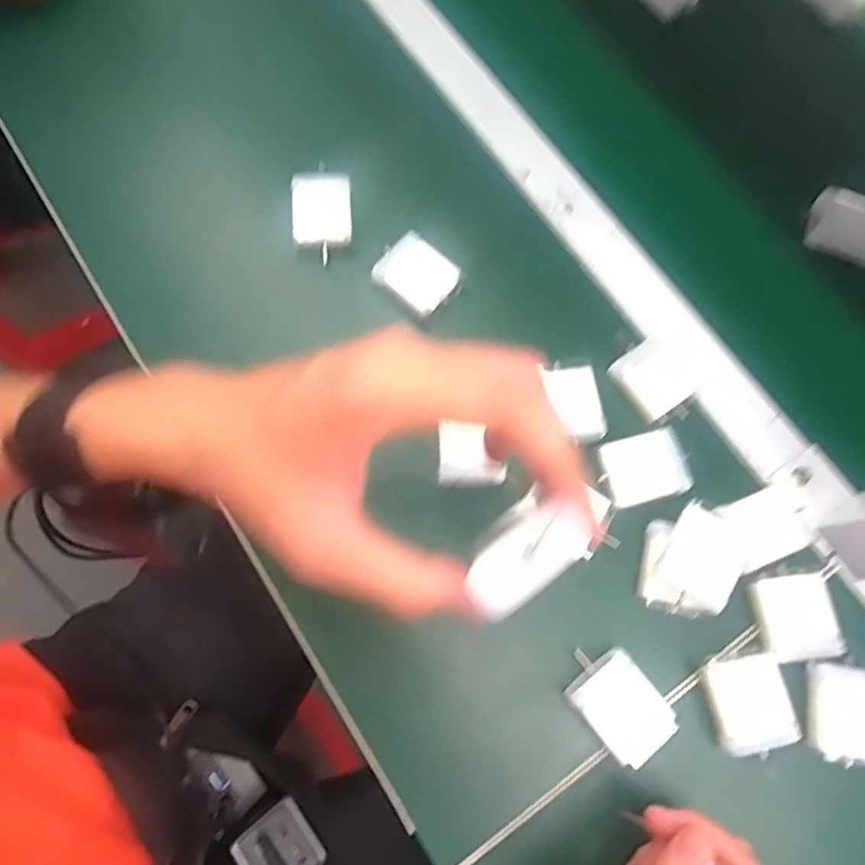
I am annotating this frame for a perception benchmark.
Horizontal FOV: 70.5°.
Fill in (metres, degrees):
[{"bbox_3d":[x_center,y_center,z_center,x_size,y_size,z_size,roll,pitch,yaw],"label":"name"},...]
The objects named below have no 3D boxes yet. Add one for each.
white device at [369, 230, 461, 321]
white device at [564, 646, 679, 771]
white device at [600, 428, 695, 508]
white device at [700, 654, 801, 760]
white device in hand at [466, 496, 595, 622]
[{"bbox_3d":[-0.010,-0.107,0.419,0.049,0.018,0.046,38,73,8],"label":"white device"},{"bbox_3d":[0.104,0.152,0.345,0.042,0.017,0.061,-37,79,-14],"label":"white device"},{"bbox_3d":[0.133,0.022,0.385,0.051,0.009,0.041,-14,74,-9],"label":"white device"},{"bbox_3d":[0.176,0.153,0.344,0.044,0.018,0.047,-6,73,-6],"label":"white device"},{"bbox_3d":[0.031,0.043,0.207,0.042,0.012,0.022,-37,76,-11],"label":"white device in hand"}]

